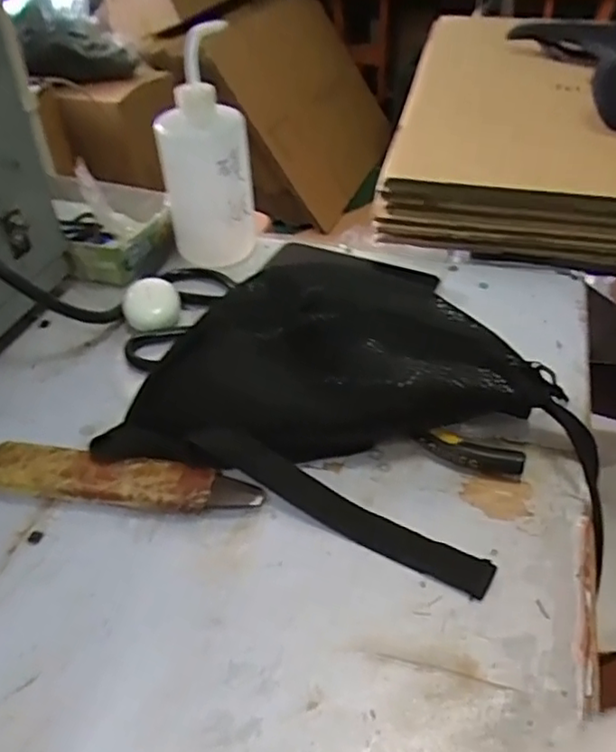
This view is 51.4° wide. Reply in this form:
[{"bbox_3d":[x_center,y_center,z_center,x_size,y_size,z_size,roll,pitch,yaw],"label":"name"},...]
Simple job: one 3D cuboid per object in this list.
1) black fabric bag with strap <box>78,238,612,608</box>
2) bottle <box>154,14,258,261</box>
[{"bbox_3d":[0.044,0.006,0.423,0.295,0.094,0.185,14,43,19],"label":"black fabric bag with strap"},{"bbox_3d":[-0.093,-0.200,0.576,0.080,0.198,0.072,-10,41,-9],"label":"bottle"}]

